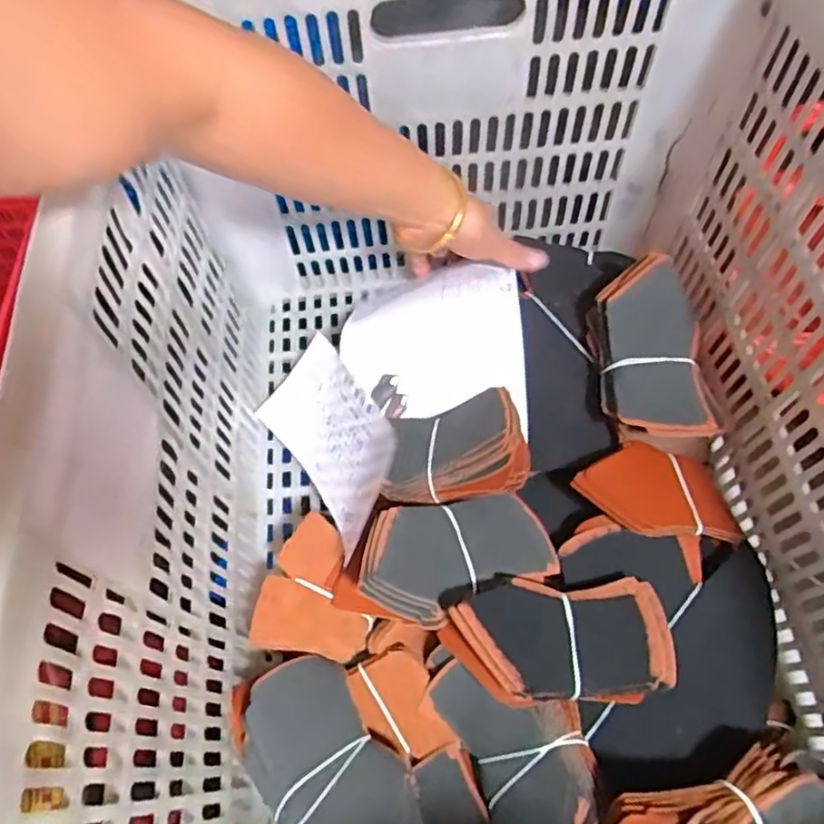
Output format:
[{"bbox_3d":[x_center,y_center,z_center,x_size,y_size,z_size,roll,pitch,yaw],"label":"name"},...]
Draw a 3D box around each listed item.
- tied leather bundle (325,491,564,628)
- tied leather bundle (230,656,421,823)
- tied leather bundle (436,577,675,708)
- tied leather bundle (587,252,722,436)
[{"bbox_3d":[0.024,0.103,0.462,0.153,0.057,0.086,-11,61,-22],"label":"tied leather bundle"},{"bbox_3d":[-0.053,0.227,0.410,0.080,0.044,0.150,-37,67,-16],"label":"tied leather bundle"},{"bbox_3d":[0.097,0.150,0.427,0.145,0.041,0.074,2,62,-13],"label":"tied leather bundle"},{"bbox_3d":[0.183,-0.047,0.510,0.073,0.057,0.142,-4,62,-1],"label":"tied leather bundle"}]

